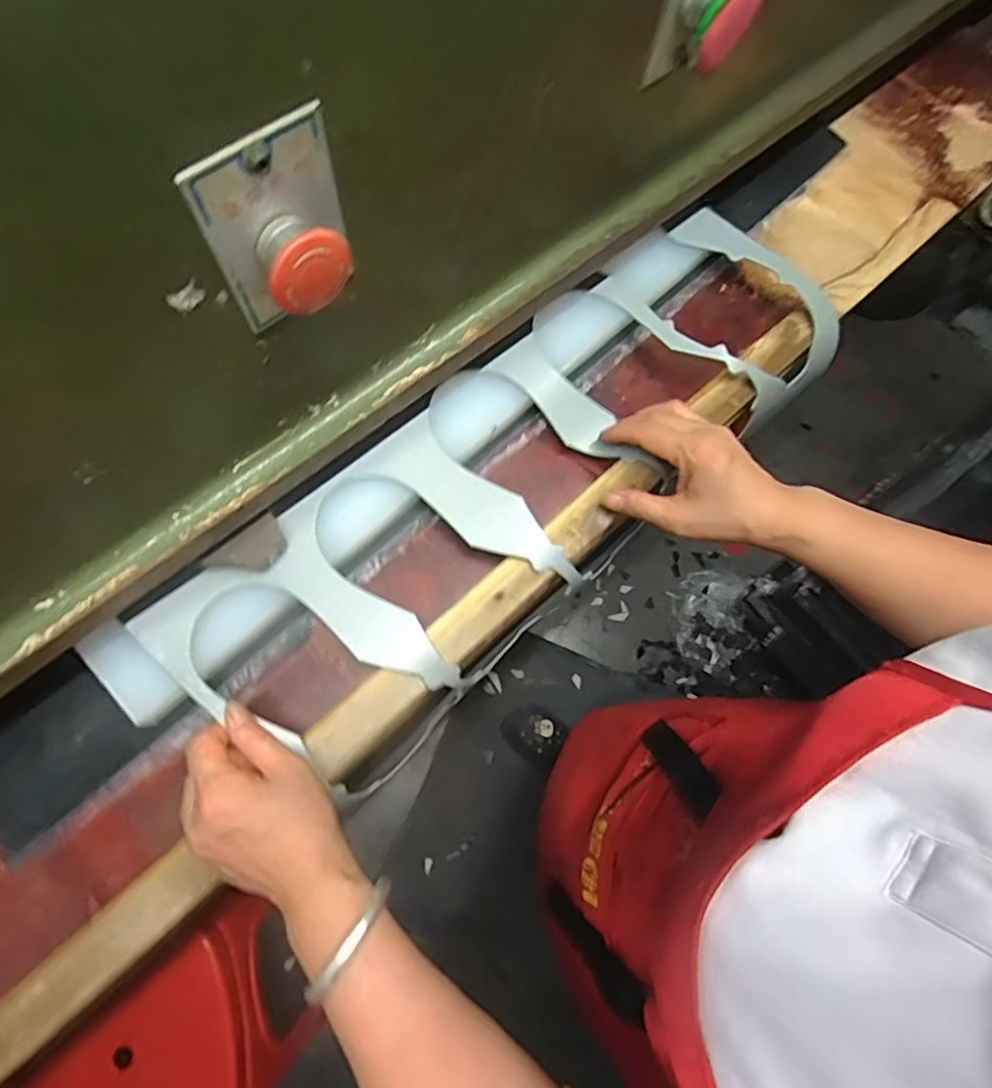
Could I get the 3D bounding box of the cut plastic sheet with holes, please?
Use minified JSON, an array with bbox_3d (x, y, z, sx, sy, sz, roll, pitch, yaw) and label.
[{"bbox_3d":[0.014,-0.038,0.457,0.588,0.044,0.186,-39,87,-12],"label":"cut plastic sheet with holes"}]

